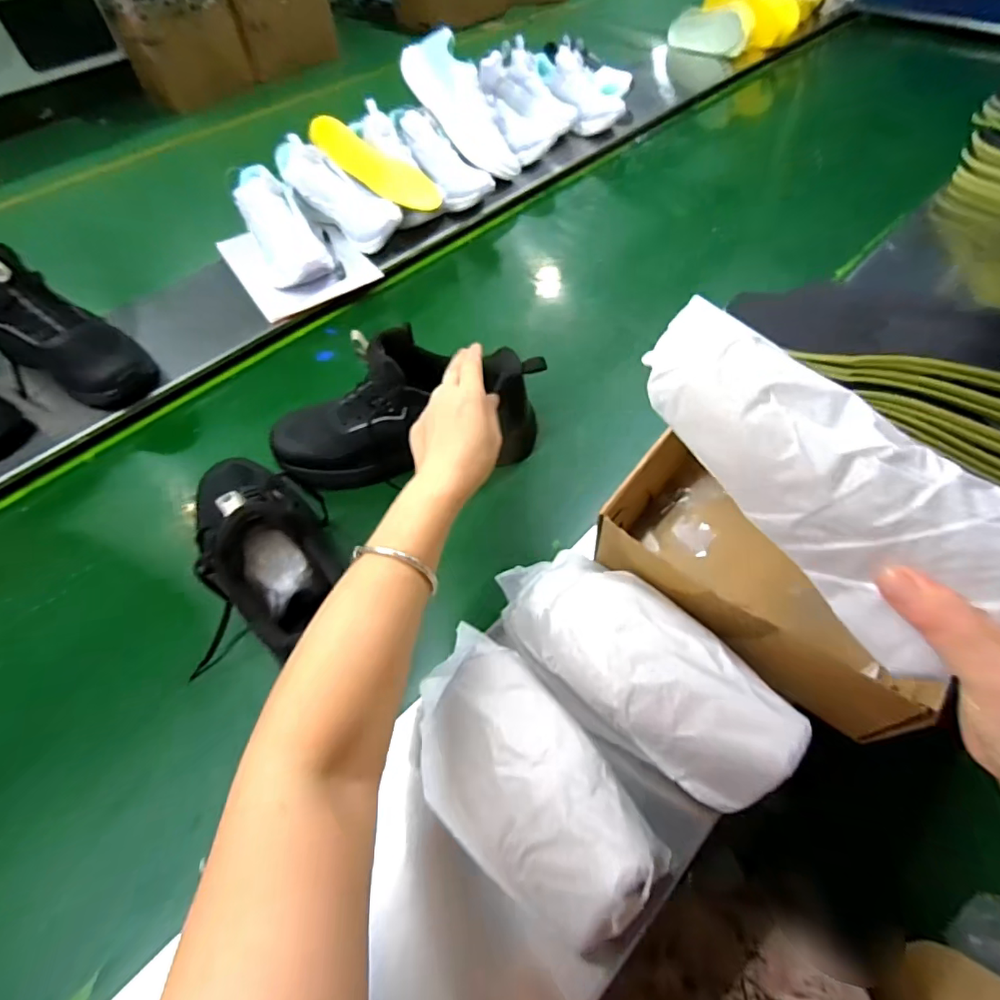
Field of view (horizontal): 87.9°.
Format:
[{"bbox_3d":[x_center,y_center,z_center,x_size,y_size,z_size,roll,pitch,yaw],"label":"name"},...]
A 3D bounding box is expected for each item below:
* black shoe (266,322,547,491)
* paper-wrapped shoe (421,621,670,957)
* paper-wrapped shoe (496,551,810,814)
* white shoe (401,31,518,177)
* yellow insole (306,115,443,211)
[{"bbox_3d":[-0.108,-0.103,0.603,0.317,0.164,0.113,-10,56,-3],"label":"black shoe"},{"bbox_3d":[0.006,0.193,0.376,0.114,0.098,0.216,-33,60,-18],"label":"paper-wrapped shoe"},{"bbox_3d":[0.098,0.129,0.422,0.101,0.091,0.268,-40,49,-21],"label":"paper-wrapped shoe"},{"bbox_3d":[-0.059,-0.662,0.888,0.088,0.250,0.081,-14,41,49],"label":"white shoe"},{"bbox_3d":[-0.206,-0.546,0.850,0.234,0.024,0.074,31,60,-5],"label":"yellow insole"}]

